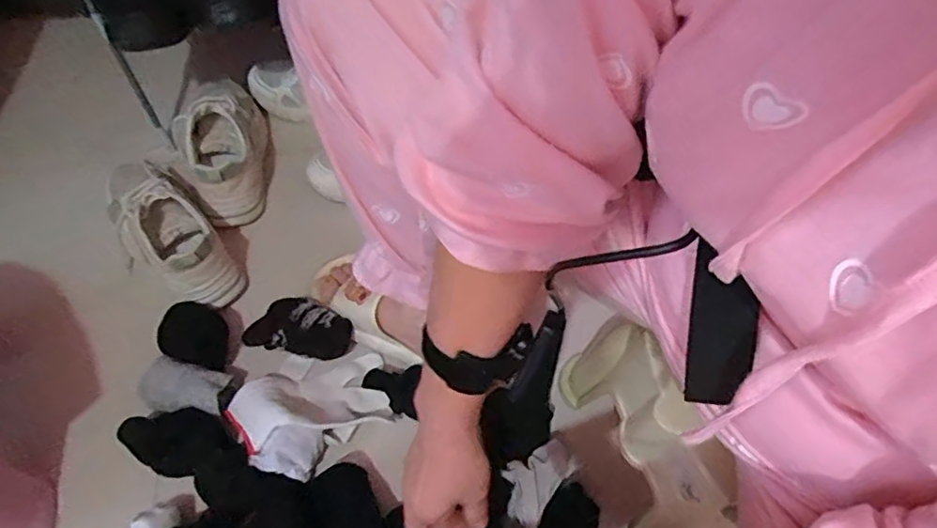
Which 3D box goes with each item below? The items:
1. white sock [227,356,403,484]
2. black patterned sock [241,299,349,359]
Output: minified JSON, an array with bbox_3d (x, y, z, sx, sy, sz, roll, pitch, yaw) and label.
[{"bbox_3d":[-0.172,0.148,0.646,0.171,0.051,0.134,-31,65,-20],"label":"white sock"},{"bbox_3d":[-0.200,0.075,0.690,0.122,0.055,0.062,15,59,7],"label":"black patterned sock"}]

